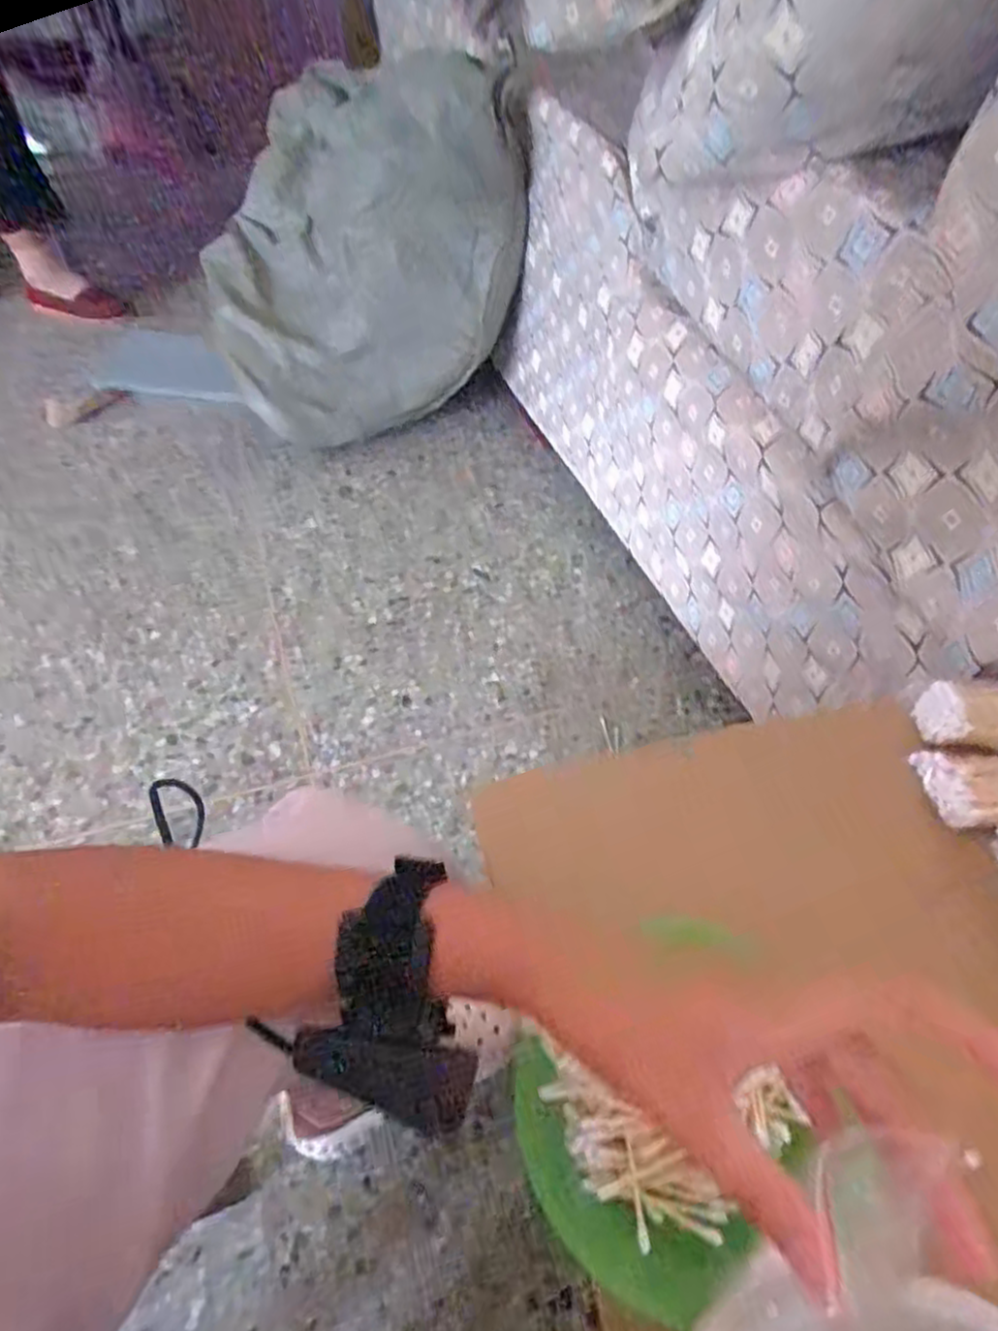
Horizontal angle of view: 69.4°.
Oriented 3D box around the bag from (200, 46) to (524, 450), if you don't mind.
[{"bbox_3d":[-0.228,-0.718,1.294,0.512,0.572,0.310,5,52,4],"label":"bag"}]

